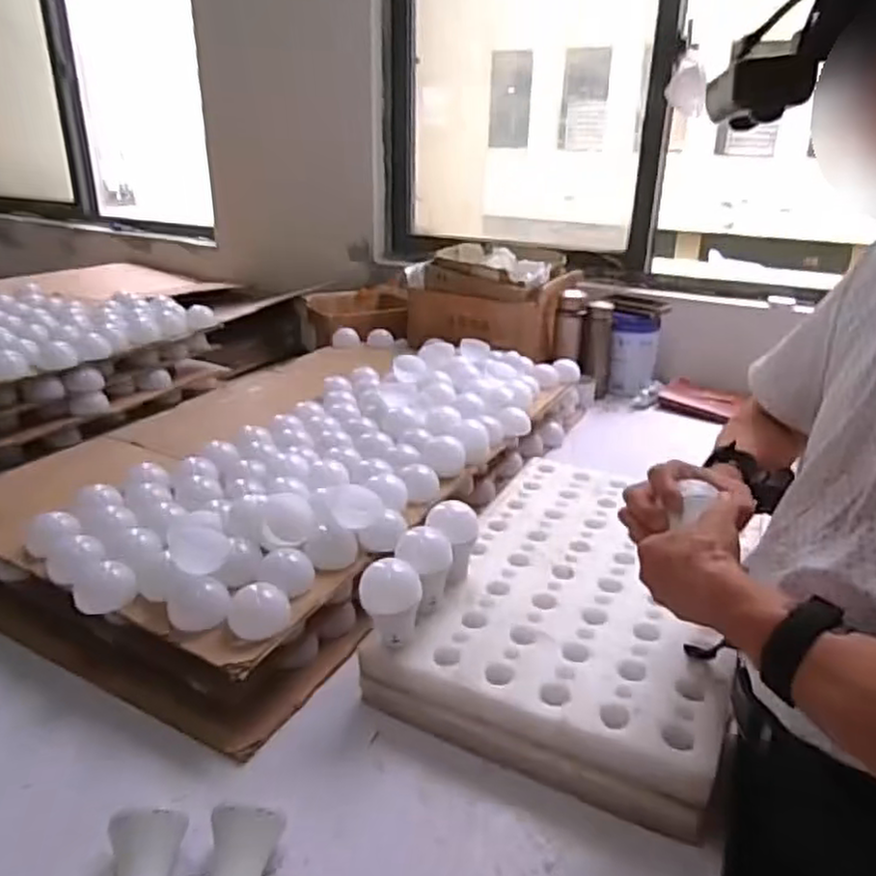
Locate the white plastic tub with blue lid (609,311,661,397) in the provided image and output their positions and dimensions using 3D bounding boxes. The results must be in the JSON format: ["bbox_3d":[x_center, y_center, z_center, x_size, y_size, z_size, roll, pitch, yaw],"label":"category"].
[{"bbox_3d":[0.477,-0.211,1.696,0.095,0.192,0.108,13,26,26],"label":"white plastic tub with blue lid"}]

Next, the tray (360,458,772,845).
[{"bbox_3d":[0.198,0.199,0.907,0.369,0.068,0.558,13,26,25],"label":"tray"}]

